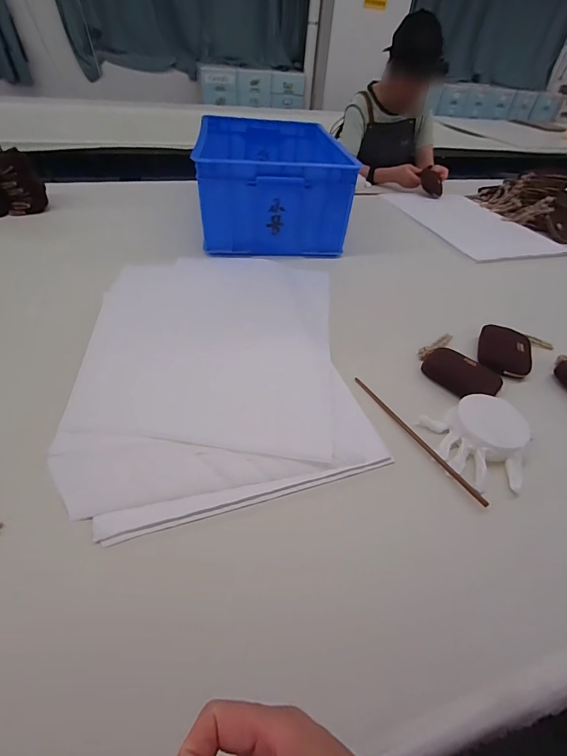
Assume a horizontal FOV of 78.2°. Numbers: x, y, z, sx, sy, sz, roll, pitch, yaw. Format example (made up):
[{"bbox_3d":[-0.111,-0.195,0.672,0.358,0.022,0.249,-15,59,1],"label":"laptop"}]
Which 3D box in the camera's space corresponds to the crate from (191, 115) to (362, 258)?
[{"bbox_3d":[-0.041,-0.563,0.988,0.349,0.218,0.562,-1,45,-7],"label":"crate"}]

